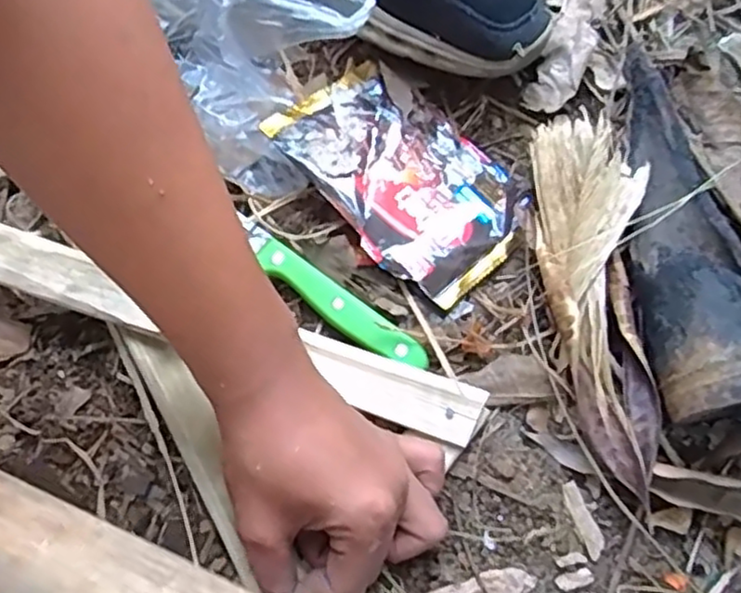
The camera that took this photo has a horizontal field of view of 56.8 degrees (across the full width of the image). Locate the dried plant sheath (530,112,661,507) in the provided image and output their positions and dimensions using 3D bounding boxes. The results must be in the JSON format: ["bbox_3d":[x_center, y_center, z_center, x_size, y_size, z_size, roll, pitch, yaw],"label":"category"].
[{"bbox_3d":[0.122,-0.003,0.377,0.062,0.030,0.206,3,71,4],"label":"dried plant sheath"}]

